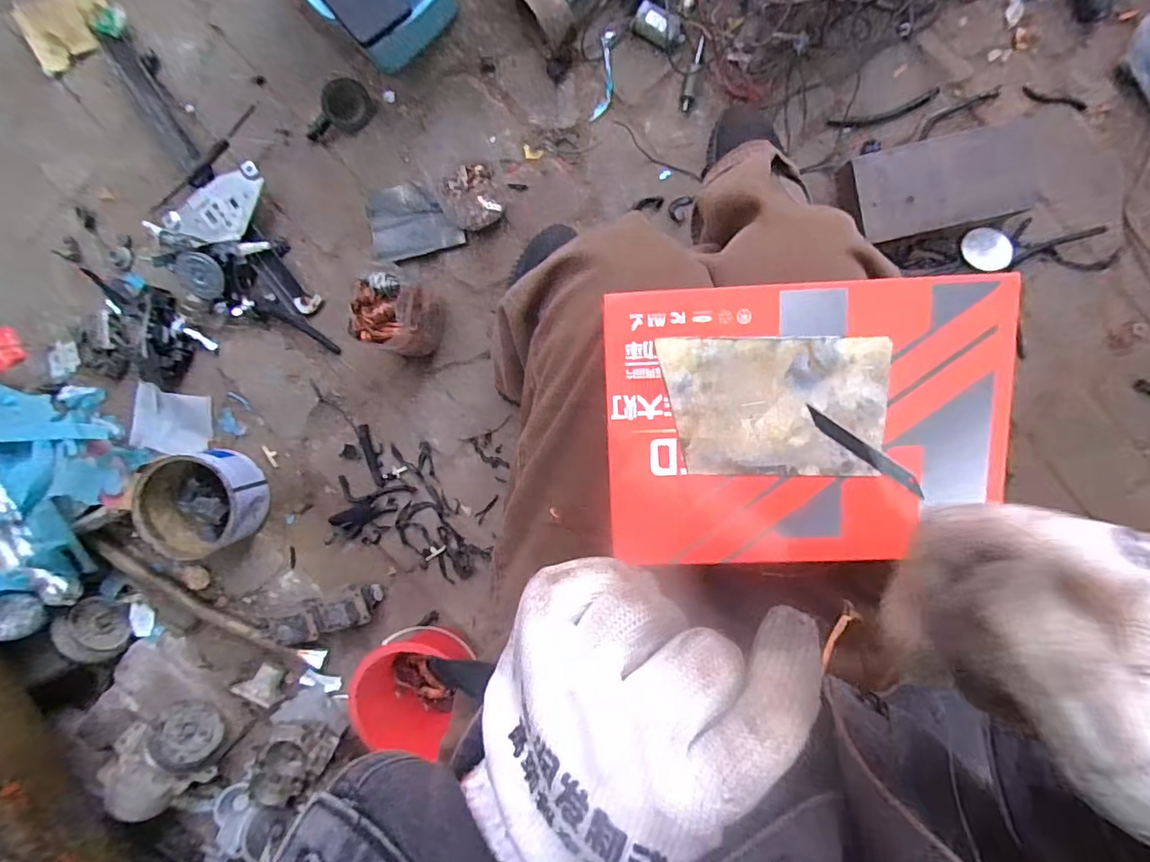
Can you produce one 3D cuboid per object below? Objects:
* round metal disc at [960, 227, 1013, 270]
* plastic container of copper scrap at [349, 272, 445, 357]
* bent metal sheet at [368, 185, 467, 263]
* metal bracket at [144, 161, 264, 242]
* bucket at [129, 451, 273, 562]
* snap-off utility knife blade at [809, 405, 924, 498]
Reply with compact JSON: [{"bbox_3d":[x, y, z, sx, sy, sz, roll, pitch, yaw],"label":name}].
[{"bbox_3d":[0.569,-0.251,0.754,0.057,0.005,0.060,-2,83,20],"label":"round metal disc"},{"bbox_3d":[-0.242,-0.160,0.761,0.082,0.149,0.100,13,99,3],"label":"plastic container of copper scrap"},{"bbox_3d":[-0.238,-0.313,0.808,0.133,0.023,0.103,-9,97,6],"label":"bent metal sheet"},{"bbox_3d":[-0.532,-0.318,0.803,0.182,0.029,0.090,-29,82,3],"label":"metal bracket"},{"bbox_3d":[-0.570,0.108,0.833,0.163,0.094,0.154,1,98,5],"label":"bucket"},{"bbox_3d":[0.156,0.011,0.292,0.075,0.004,0.009,35,99,-1],"label":"snap-off utility knife blade"}]

